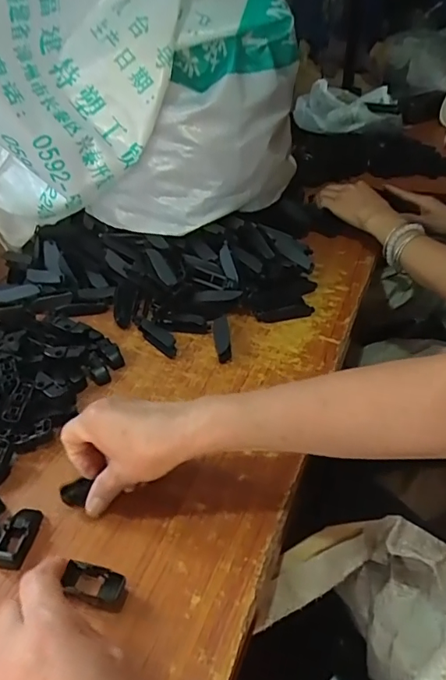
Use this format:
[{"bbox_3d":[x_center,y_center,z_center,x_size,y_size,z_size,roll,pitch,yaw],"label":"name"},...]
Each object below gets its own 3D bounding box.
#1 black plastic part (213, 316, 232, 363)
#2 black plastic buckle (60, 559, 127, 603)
[{"bbox_3d":[-0.001,-0.003,0.596,0.021,0.010,0.083,-4,39,-1],"label":"black plastic part"},{"bbox_3d":[-0.097,0.181,0.371,0.048,0.017,0.022,13,42,8],"label":"black plastic buckle"}]

